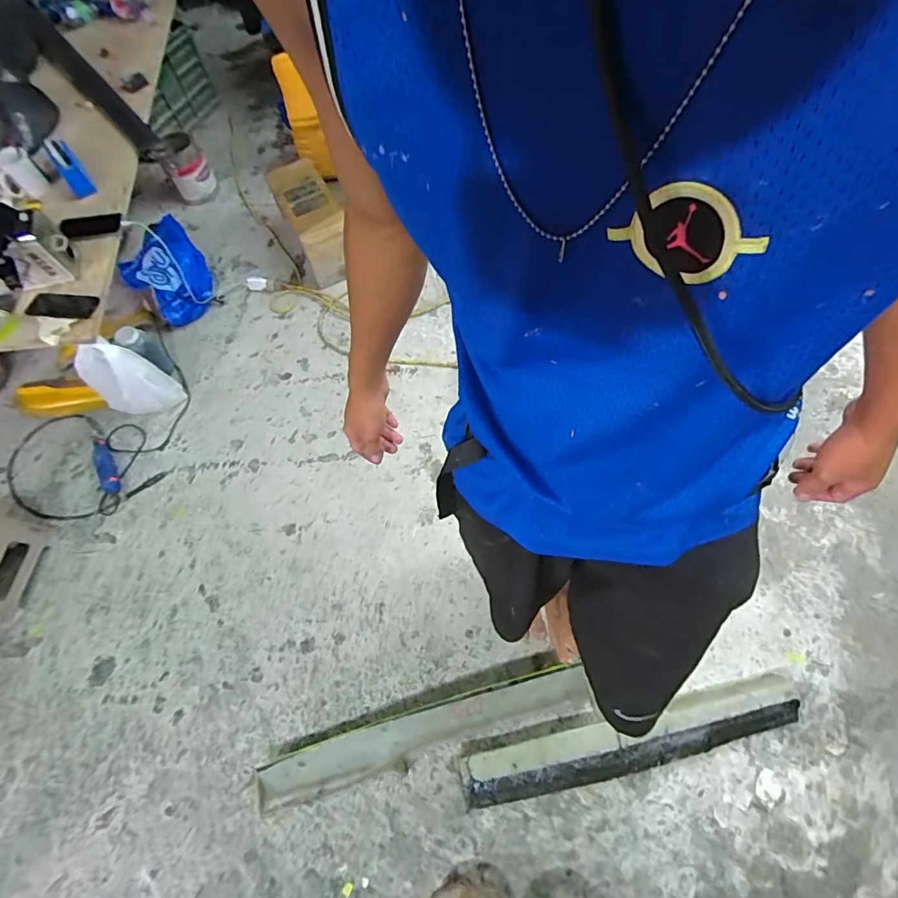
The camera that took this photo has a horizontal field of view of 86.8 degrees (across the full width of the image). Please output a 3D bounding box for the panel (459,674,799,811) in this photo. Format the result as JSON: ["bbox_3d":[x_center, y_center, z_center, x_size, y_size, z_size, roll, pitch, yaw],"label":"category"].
[{"bbox_3d":[0.407,0.658,1.076,0.762,0.062,0.135,-15,65,-3],"label":"panel"}]

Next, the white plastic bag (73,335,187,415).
[{"bbox_3d":[-0.946,-0.199,1.392,0.191,0.278,0.092,-21,66,-6],"label":"white plastic bag"}]

